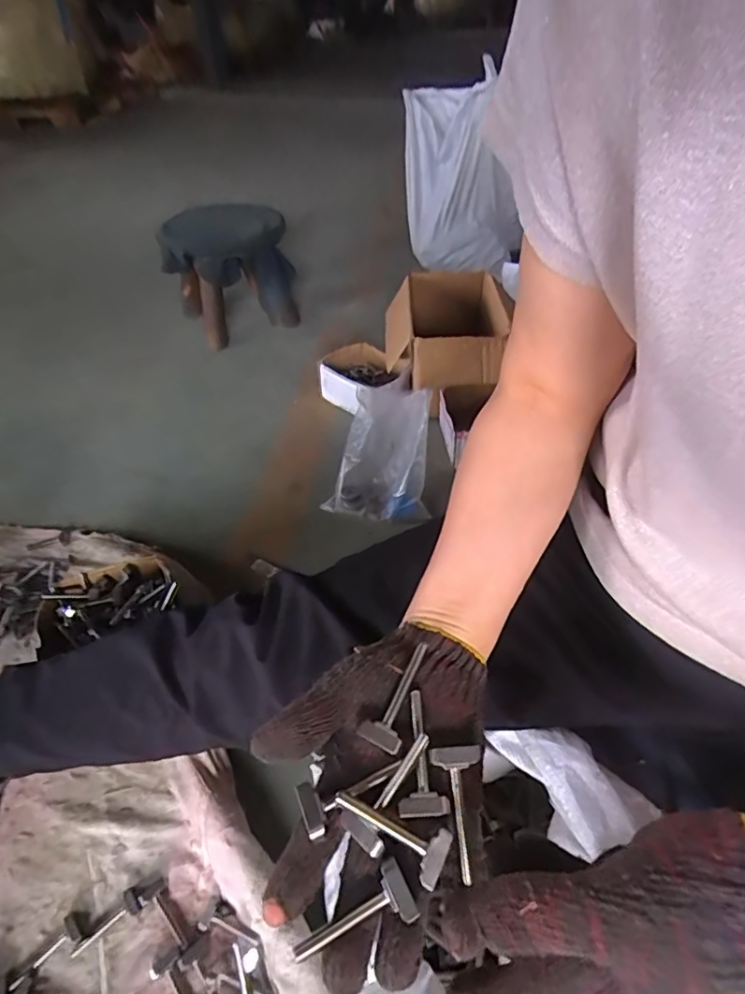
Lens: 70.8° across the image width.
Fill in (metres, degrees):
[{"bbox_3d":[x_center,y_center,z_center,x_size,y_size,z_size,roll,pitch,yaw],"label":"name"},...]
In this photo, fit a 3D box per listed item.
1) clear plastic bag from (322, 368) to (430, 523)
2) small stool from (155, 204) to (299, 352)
[{"bbox_3d":[0.009,-0.068,0.823,0.153,0.194,0.080,1,7,-1],"label":"clear plastic bag"},{"bbox_3d":[-0.334,-0.530,1.247,0.278,0.250,0.250,-13,46,-11],"label":"small stool"}]

